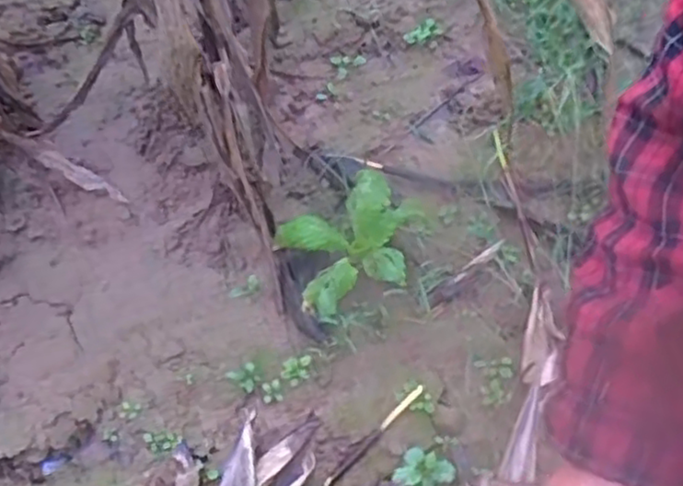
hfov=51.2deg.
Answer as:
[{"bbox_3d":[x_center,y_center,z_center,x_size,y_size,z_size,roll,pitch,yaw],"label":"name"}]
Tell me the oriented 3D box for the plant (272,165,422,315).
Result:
[{"bbox_3d":[0.035,-0.005,1.346,0.311,0.125,0.259,-36,62,-18],"label":"plant"}]

